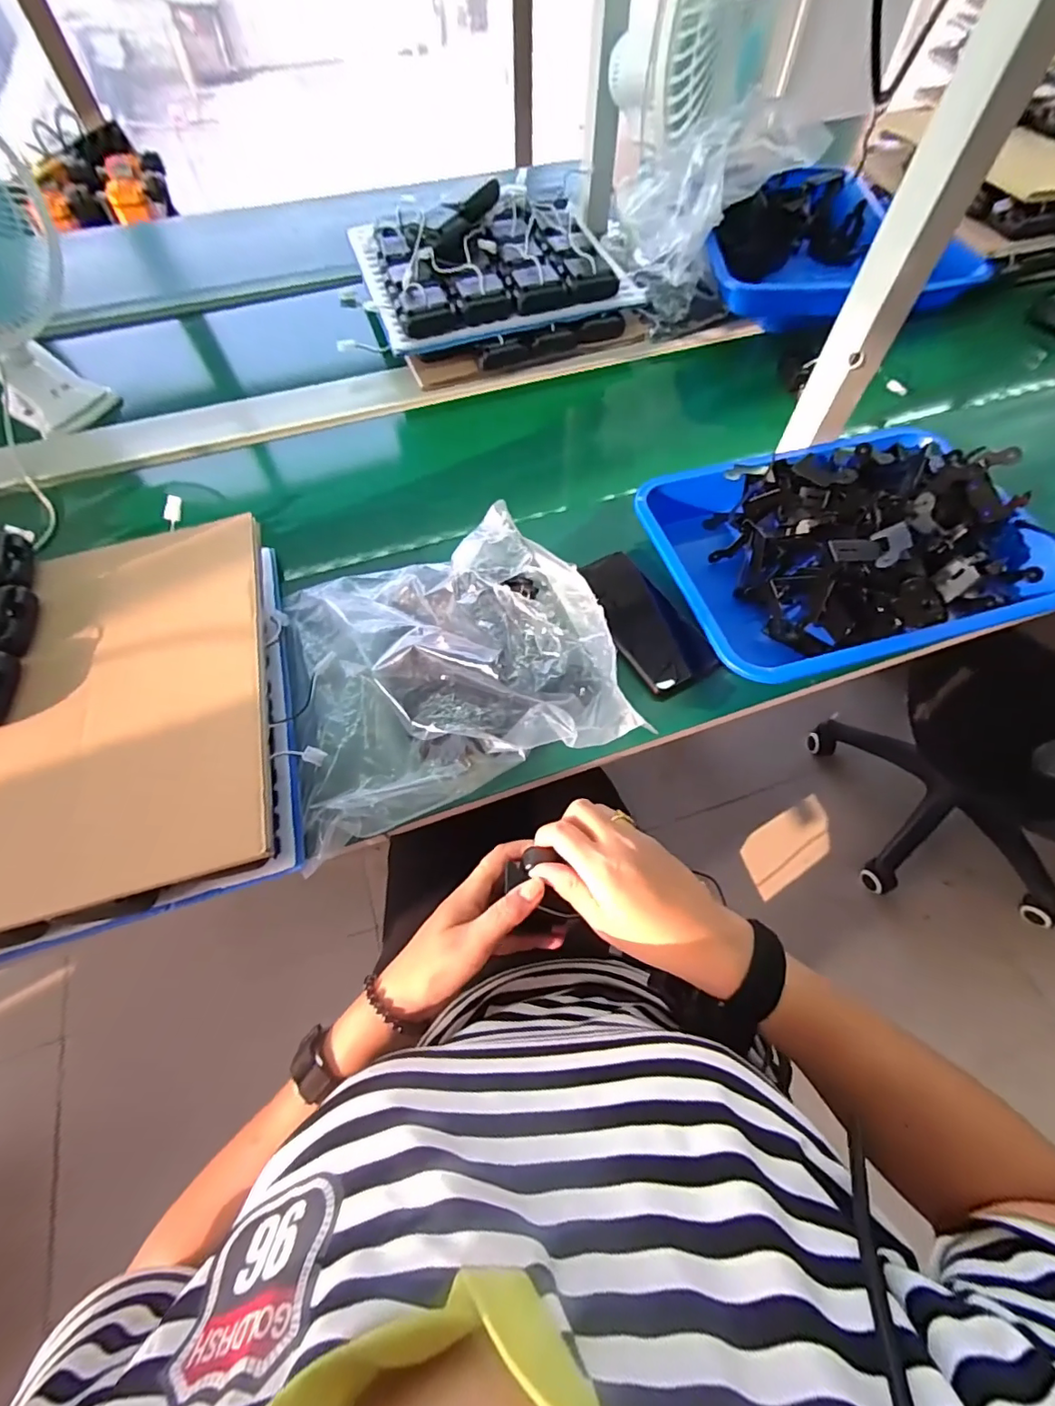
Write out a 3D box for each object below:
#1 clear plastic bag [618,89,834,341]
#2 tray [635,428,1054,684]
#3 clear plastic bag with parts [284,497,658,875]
[{"bbox_3d":[0.241,-0.643,0.707,0.229,0.195,0.121,-26,65,-13],"label":"clear plastic bag"},{"bbox_3d":[0.310,-0.166,0.521,0.358,0.103,0.272,-13,63,-7],"label":"tray"},{"bbox_3d":[-0.069,-0.053,0.454,0.283,0.104,0.259,-14,63,-7],"label":"clear plastic bag with parts"}]

